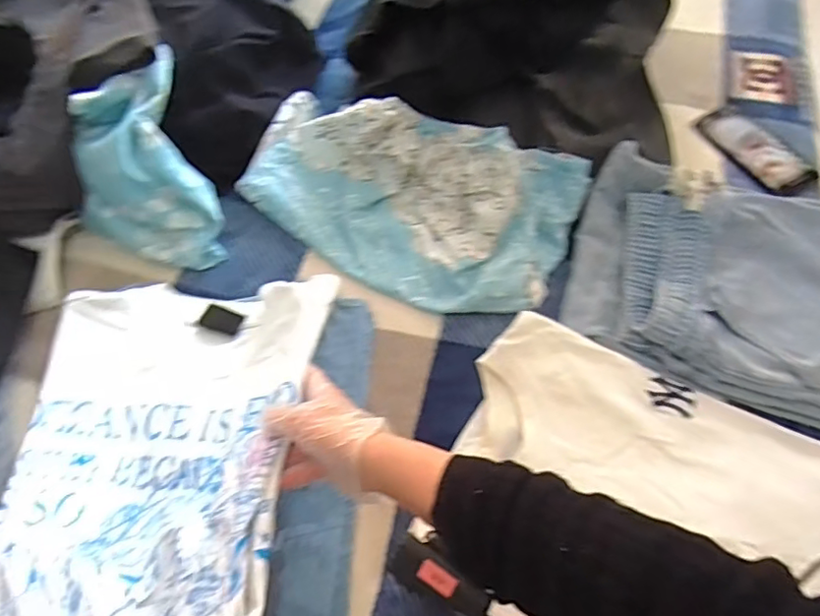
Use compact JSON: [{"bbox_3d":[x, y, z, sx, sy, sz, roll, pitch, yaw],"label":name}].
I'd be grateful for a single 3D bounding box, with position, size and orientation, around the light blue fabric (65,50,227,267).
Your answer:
[{"bbox_3d":[-0.309,-0.154,0.654,0.149,0.111,0.207,-19,64,-10],"label":"light blue fabric"}]

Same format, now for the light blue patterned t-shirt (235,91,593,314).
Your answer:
[{"bbox_3d":[-0.009,-0.134,0.674,0.385,0.086,0.210,23,65,11],"label":"light blue patterned t-shirt"}]

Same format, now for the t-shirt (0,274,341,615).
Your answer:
[{"bbox_3d":[-0.228,0.124,0.528,0.277,0.058,0.335,-2,53,13],"label":"t-shirt"}]

